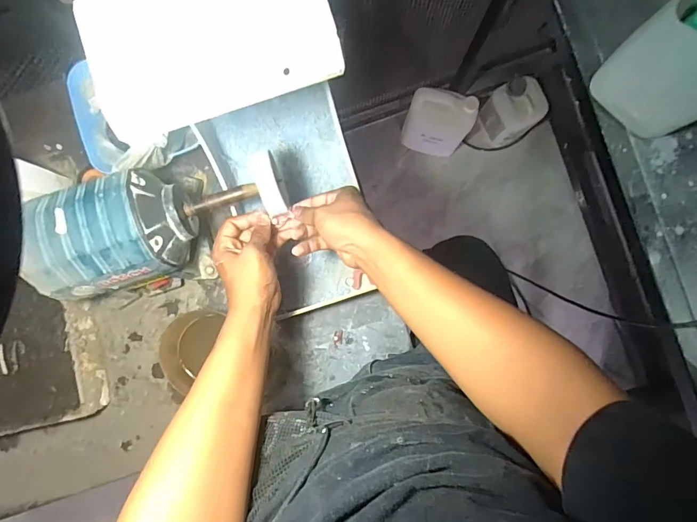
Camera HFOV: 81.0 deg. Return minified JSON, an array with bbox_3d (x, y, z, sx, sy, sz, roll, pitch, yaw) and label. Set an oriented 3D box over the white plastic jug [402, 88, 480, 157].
[{"bbox_3d":[0.260,-0.403,1.227,0.184,0.276,0.114,21,88,1],"label":"white plastic jug"}]

